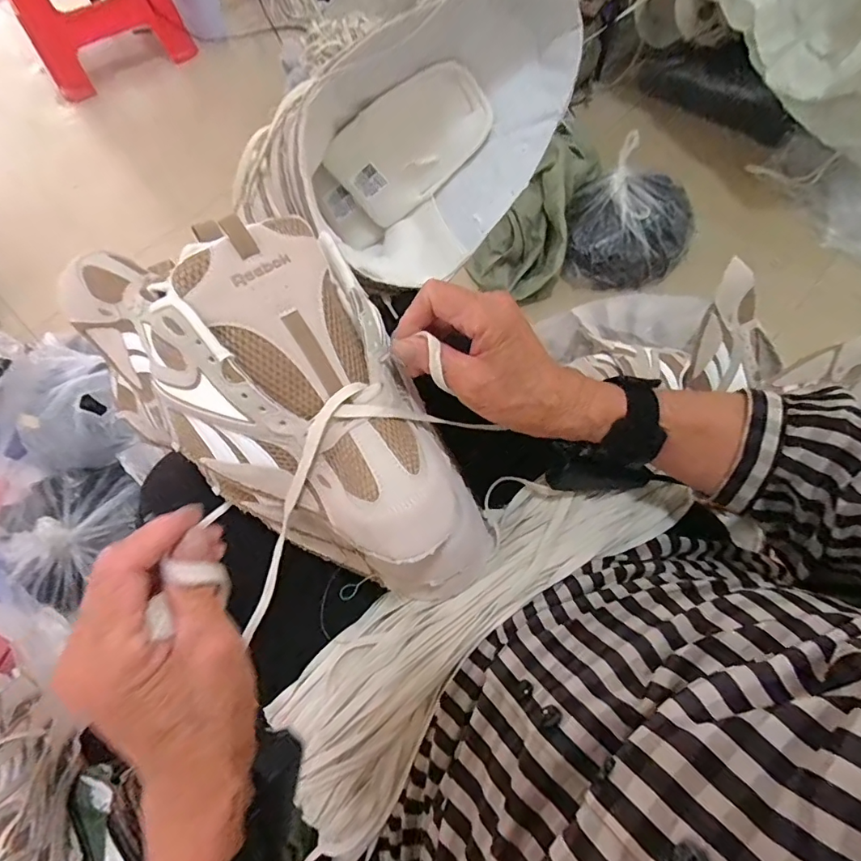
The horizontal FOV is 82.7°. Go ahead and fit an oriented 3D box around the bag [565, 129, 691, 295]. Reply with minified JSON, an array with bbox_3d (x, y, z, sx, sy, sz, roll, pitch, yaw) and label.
[{"bbox_3d":[0.407,-0.413,0.981,0.229,0.140,0.277,35,72,17],"label":"bag"}]

